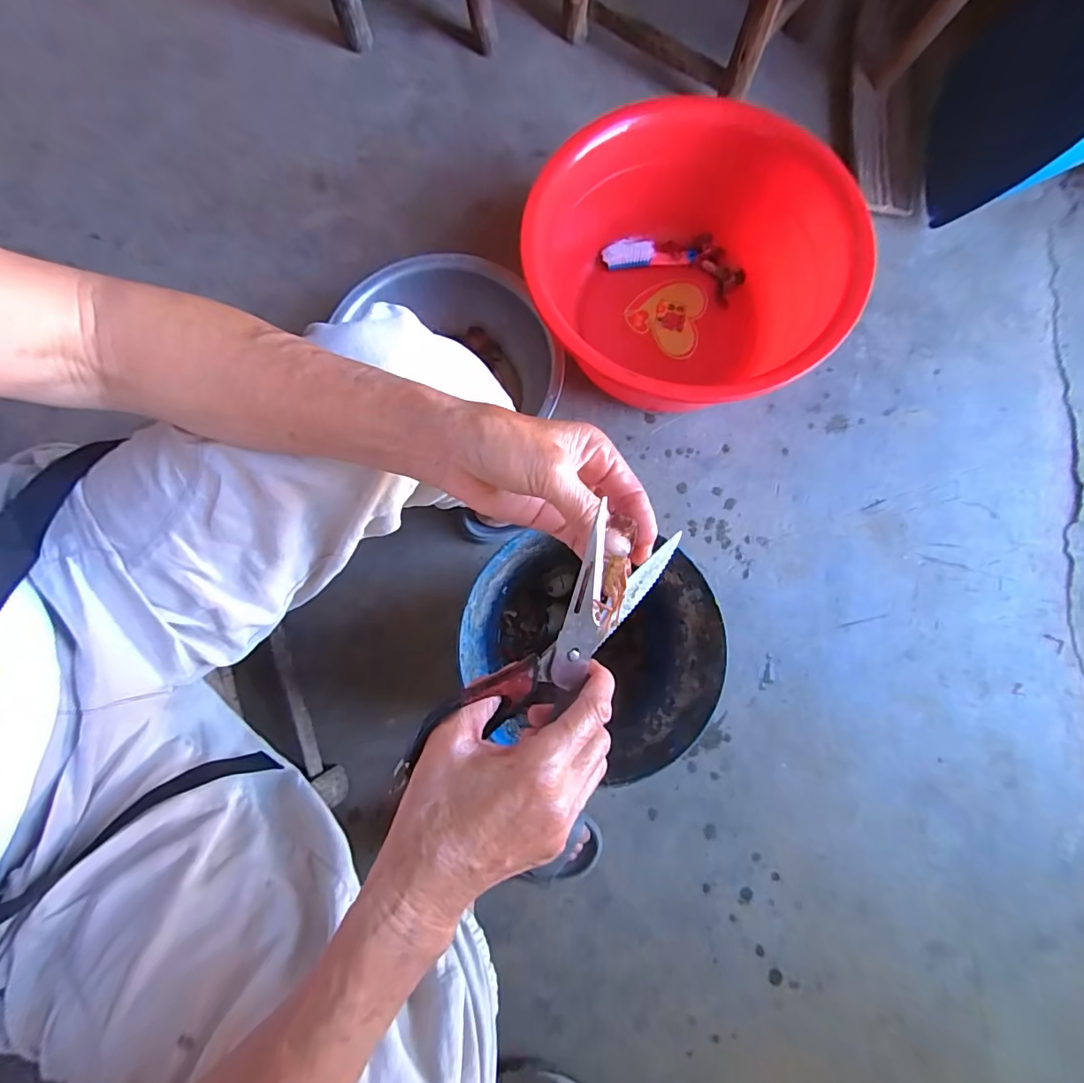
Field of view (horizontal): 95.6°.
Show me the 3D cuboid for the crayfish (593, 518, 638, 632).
[{"bbox_3d":[0.040,0.019,0.276,0.016,0.012,0.063,6,97,2],"label":"crayfish"}]

